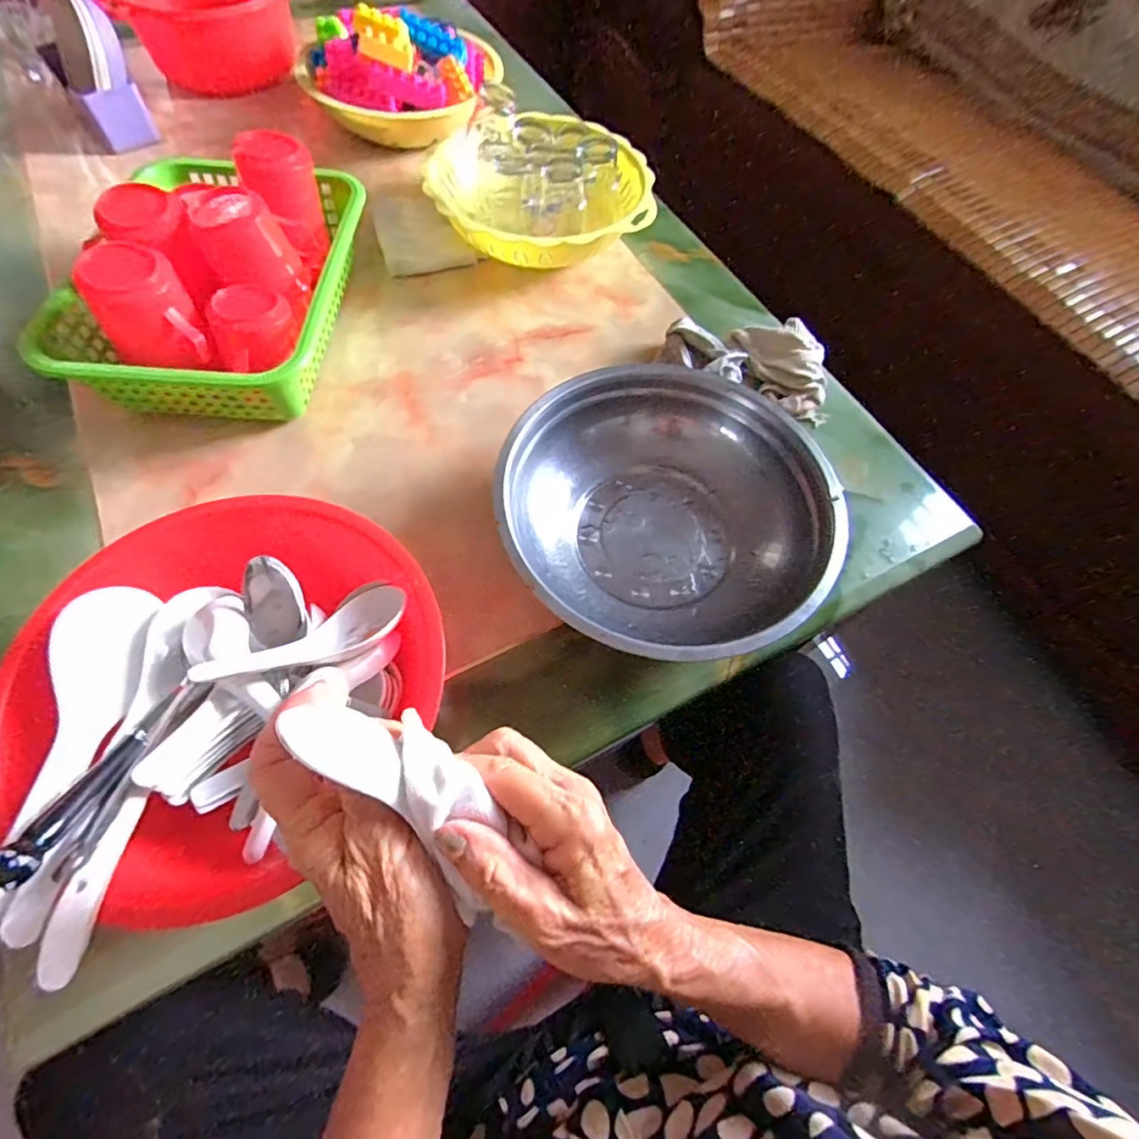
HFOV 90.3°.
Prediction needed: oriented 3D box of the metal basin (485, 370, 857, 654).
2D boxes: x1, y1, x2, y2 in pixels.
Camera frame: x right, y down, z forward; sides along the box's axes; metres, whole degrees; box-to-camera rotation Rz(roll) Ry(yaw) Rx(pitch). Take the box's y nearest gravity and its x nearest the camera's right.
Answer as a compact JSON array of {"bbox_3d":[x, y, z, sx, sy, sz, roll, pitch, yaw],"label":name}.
[{"bbox_3d":[0.079,-0.037,0.452,0.247,0.070,0.233,2,62,-3],"label":"metal basin"}]

